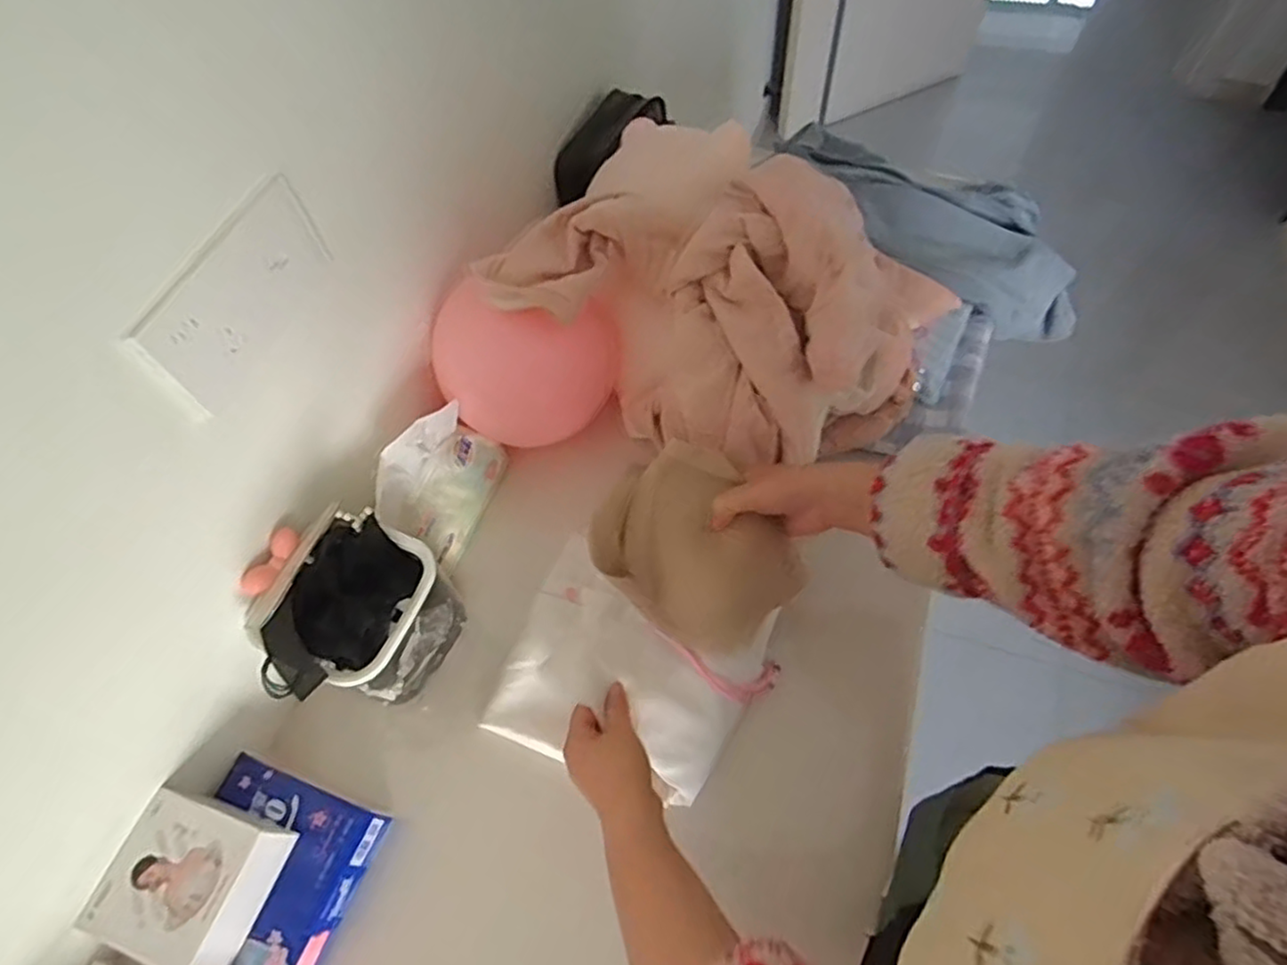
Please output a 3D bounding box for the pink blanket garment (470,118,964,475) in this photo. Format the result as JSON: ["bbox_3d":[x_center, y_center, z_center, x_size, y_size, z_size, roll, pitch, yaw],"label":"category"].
[{"bbox_3d":[0.100,-0.196,0.732,0.398,0.240,0.345,26,65,17],"label":"pink blanket garment"}]

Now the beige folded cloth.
[{"bbox_3d":[0.050,0.067,0.622,0.149,0.032,0.191,-41,105,-14],"label":"beige folded cloth"}]

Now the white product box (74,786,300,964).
[{"bbox_3d":[-0.363,0.322,0.549,0.112,0.066,0.105,15,62,12],"label":"white product box"}]

